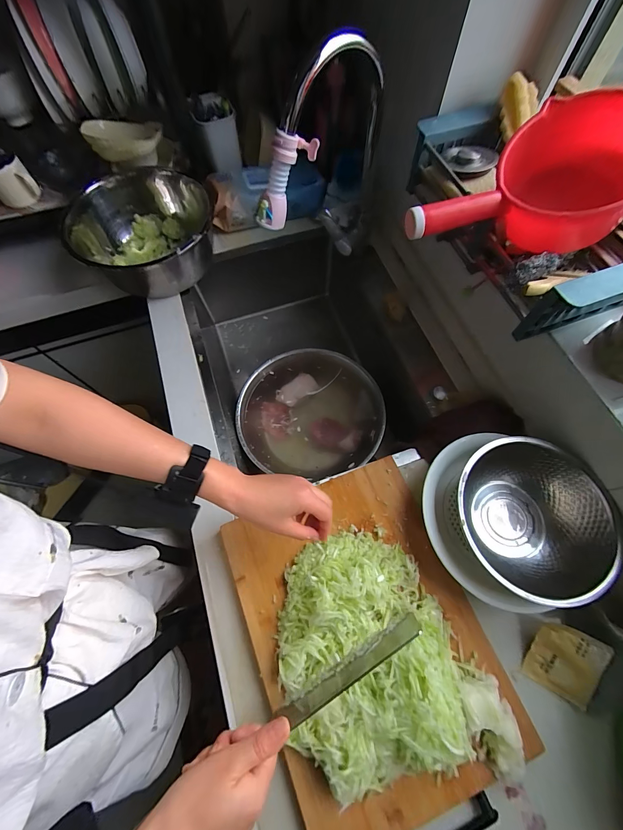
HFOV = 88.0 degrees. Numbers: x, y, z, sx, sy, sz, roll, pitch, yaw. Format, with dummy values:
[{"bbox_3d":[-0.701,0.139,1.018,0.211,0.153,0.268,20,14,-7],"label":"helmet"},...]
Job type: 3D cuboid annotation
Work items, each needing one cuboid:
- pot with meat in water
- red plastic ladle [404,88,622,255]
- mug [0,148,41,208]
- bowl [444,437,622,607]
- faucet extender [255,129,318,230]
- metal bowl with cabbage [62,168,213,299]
[{"bbox_3d":[0.002,0.000,0.727,0.298,0.105,0.269,8,67,4],"label":"pot with meat in water"},{"bbox_3d":[0.261,-0.260,0.371,0.233,0.116,0.167,-38,72,-14],"label":"red plastic ladle"},{"bbox_3d":[-0.651,-0.506,0.689,0.080,0.071,0.117,-41,72,-15],"label":"mug"},{"bbox_3d":[0.299,0.141,0.454,0.196,0.082,0.198,0,67,1],"label":"bowl"},{"bbox_3d":[-0.045,-0.348,0.486,0.058,0.129,0.044,-16,64,-39],"label":"faucet extender"},{"bbox_3d":[-0.343,-0.380,0.683,0.245,0.124,0.279,4,67,2],"label":"metal bowl with cabbage"}]

